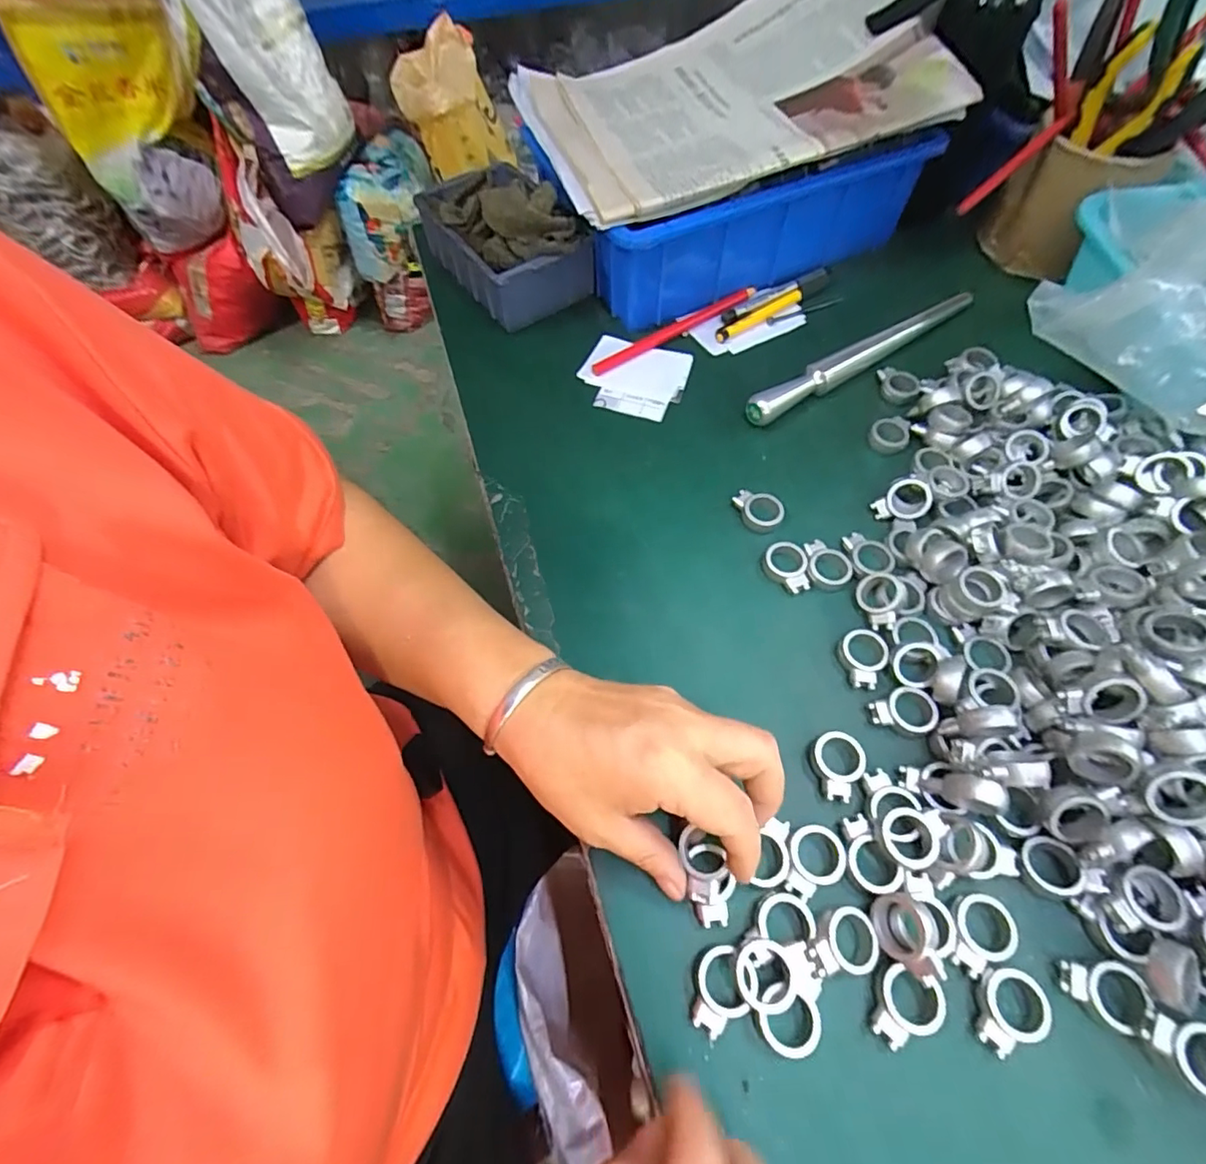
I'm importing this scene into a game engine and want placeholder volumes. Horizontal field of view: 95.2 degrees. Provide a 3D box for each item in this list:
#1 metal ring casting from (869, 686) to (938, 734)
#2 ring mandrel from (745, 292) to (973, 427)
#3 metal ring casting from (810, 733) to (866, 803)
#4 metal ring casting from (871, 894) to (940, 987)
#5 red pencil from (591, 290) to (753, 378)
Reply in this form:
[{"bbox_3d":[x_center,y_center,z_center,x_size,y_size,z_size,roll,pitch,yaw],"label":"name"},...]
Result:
[{"bbox_3d":[0.164,0.071,0.300,0.034,0.007,0.024,-6,61,-2],"label":"metal ring casting"},{"bbox_3d":[0.200,-0.173,0.417,0.222,0.021,0.018,-29,64,-14],"label":"ring mandrel"},{"bbox_3d":[0.123,0.096,0.287,0.025,0.009,0.033,-4,61,0],"label":"metal ring casting"},{"bbox_3d":[0.133,0.158,0.244,0.021,0.008,0.033,-22,50,28],"label":"metal ring casting"},{"bbox_3d":[0.059,-0.204,0.442,0.156,0.008,0.011,-29,64,-14],"label":"red pencil"}]

